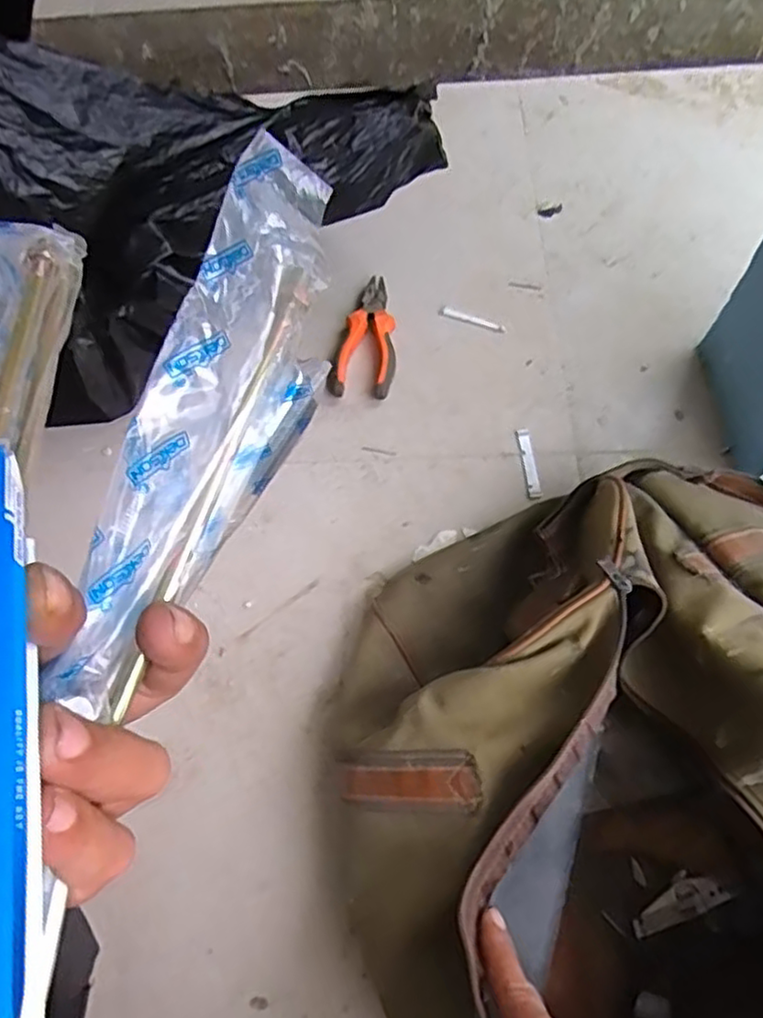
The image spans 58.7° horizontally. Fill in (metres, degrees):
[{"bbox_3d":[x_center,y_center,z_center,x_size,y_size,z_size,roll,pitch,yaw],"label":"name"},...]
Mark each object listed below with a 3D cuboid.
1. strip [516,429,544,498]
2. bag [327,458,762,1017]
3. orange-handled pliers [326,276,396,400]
[{"bbox_3d":[0.145,-0.044,0.665,0.015,0.009,0.074,-6,64,1],"label":"strip"},{"bbox_3d":[0.192,0.180,0.448,0.416,0.186,0.447,-11,64,-6],"label":"bag"},{"bbox_3d":[-0.015,-0.188,0.731,0.064,0.019,0.153,5,65,6],"label":"orange-handled pliers"}]

